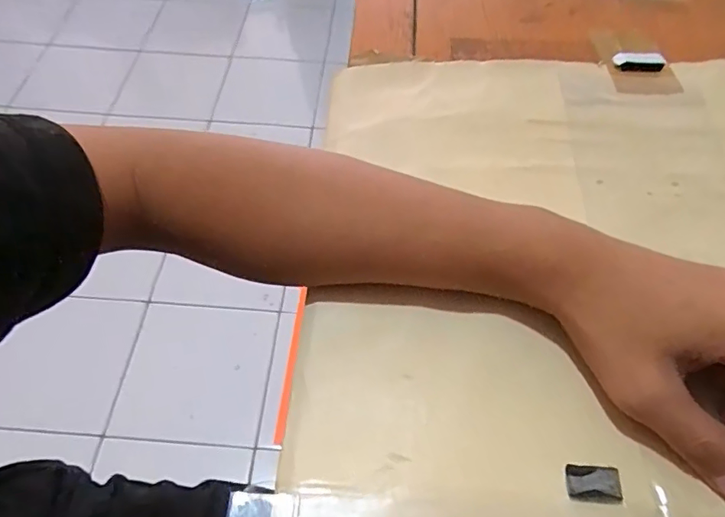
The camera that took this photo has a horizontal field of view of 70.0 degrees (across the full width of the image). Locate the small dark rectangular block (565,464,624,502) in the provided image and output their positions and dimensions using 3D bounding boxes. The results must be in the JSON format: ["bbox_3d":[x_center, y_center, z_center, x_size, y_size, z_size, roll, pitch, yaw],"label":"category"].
[{"bbox_3d":[0.097,0.094,0.217,0.022,0.004,0.013,4,56,2],"label":"small dark rectangular block"}]

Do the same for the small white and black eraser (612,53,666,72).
[{"bbox_3d":[0.201,-0.142,0.376,0.035,0.010,0.011,4,56,2],"label":"small white and black eraser"}]

